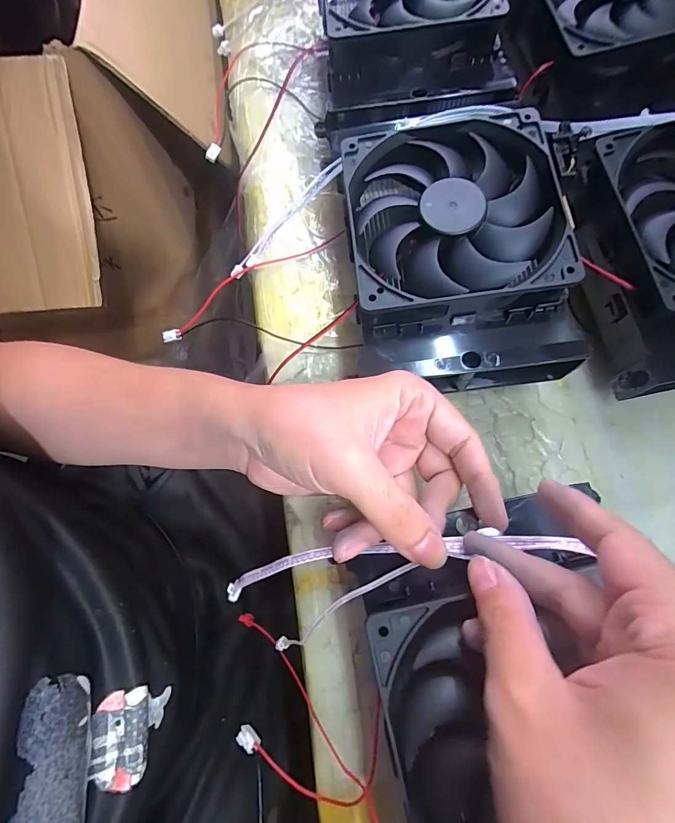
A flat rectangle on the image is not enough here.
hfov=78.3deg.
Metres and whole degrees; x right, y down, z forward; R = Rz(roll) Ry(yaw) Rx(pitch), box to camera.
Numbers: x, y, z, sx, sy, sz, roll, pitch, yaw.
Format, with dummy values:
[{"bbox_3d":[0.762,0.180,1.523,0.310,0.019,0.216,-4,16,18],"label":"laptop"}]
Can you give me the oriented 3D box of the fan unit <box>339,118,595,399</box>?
[{"bbox_3d":[0.072,-0.095,0.274,0.128,0.092,0.157,-5,73,-3],"label":"fan unit"}]

